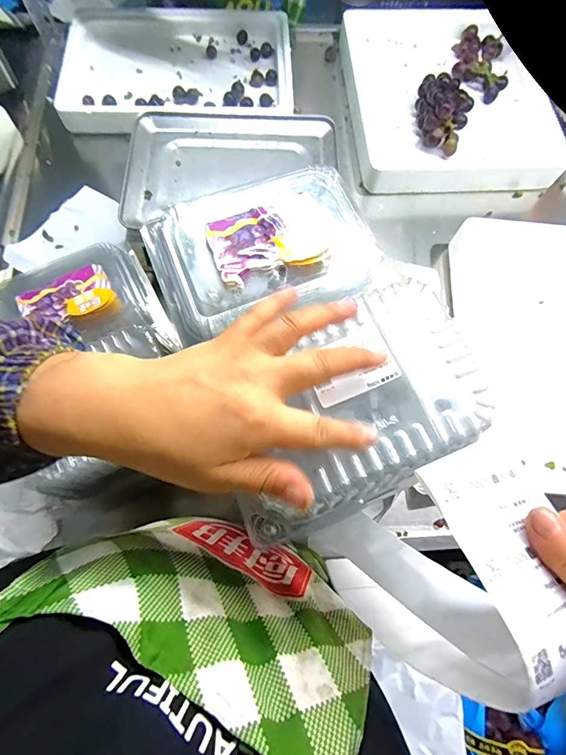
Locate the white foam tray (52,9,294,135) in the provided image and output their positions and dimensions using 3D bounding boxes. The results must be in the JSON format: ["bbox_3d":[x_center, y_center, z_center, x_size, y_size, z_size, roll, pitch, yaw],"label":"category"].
[{"bbox_3d":[-0.216,-0.638,0.770,0.457,0.049,0.315,-5,75,-3],"label":"white foam tray"}]

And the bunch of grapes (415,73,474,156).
[{"bbox_3d":[0.304,-0.511,0.720,0.093,0.073,0.134,11,75,2],"label":"bunch of grapes"}]

